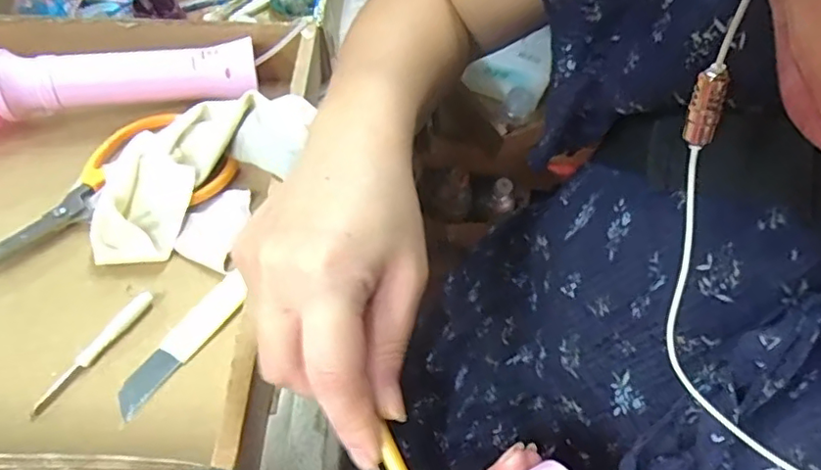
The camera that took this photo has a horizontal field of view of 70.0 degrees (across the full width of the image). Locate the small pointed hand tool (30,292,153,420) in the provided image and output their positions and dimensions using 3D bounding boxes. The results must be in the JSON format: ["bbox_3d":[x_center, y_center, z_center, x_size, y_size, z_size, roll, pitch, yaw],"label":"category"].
[{"bbox_3d":[-0.179,0.065,0.332,0.009,0.008,0.084,26,55,17],"label":"small pointed hand tool"}]

